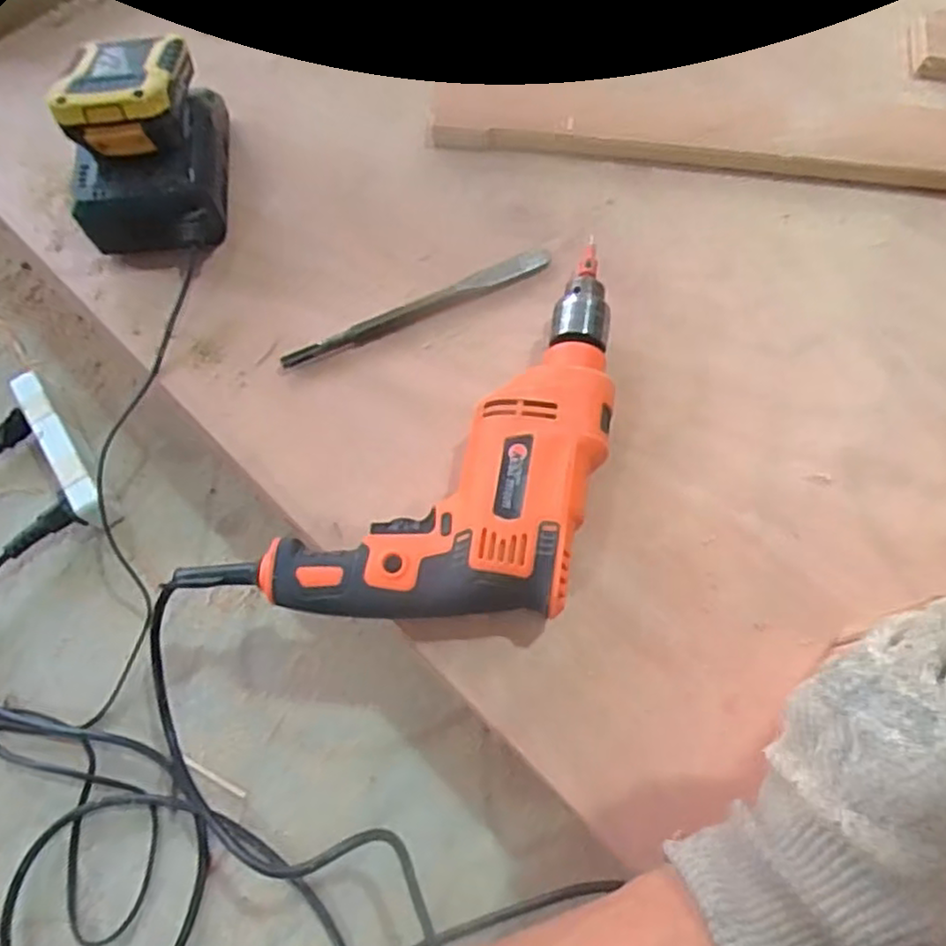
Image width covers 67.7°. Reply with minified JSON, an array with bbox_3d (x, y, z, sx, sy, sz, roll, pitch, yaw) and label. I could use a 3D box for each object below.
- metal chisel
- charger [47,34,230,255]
[{"bbox_3d":[-0.040,-0.125,0.531,0.215,0.015,0.016,-24,70,-9],"label":"metal chisel"},{"bbox_3d":[-0.241,-0.244,0.516,0.093,0.106,0.139,-3,68,-1],"label":"charger"}]

